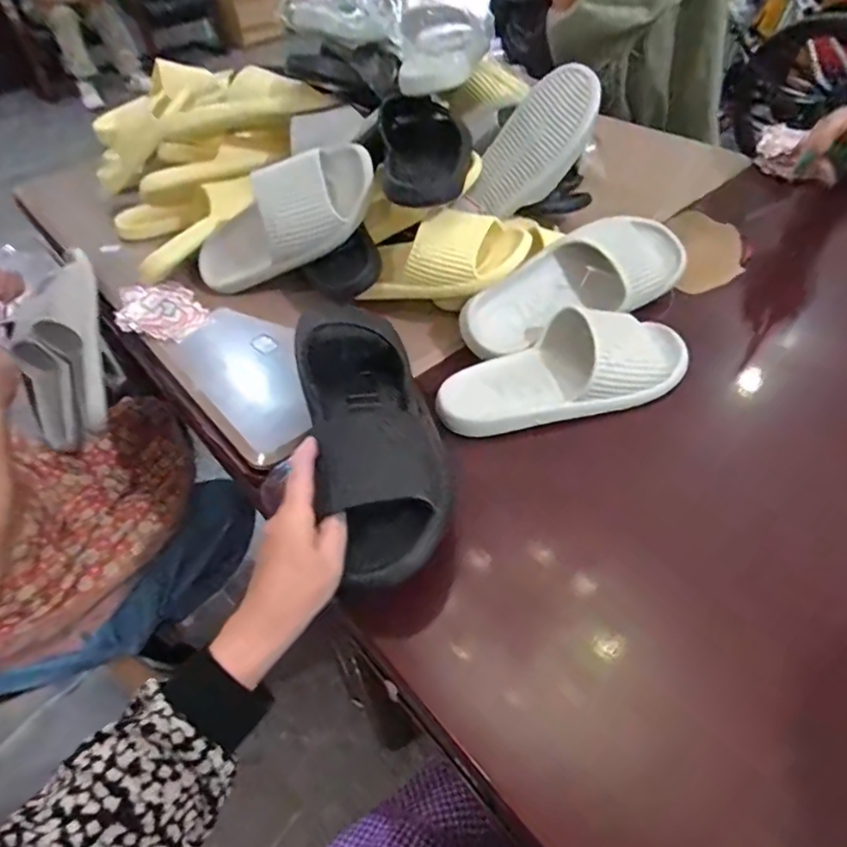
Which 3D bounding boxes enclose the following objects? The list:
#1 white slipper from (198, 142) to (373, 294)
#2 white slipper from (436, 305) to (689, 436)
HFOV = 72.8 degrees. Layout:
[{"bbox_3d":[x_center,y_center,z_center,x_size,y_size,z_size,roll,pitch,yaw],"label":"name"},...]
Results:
[{"bbox_3d":[-0.184,-0.255,0.741,0.275,0.123,0.065,-22,2,32],"label":"white slipper"},{"bbox_3d":[0.148,-0.067,0.601,0.285,0.075,0.104,-11,49,-3],"label":"white slipper"}]

